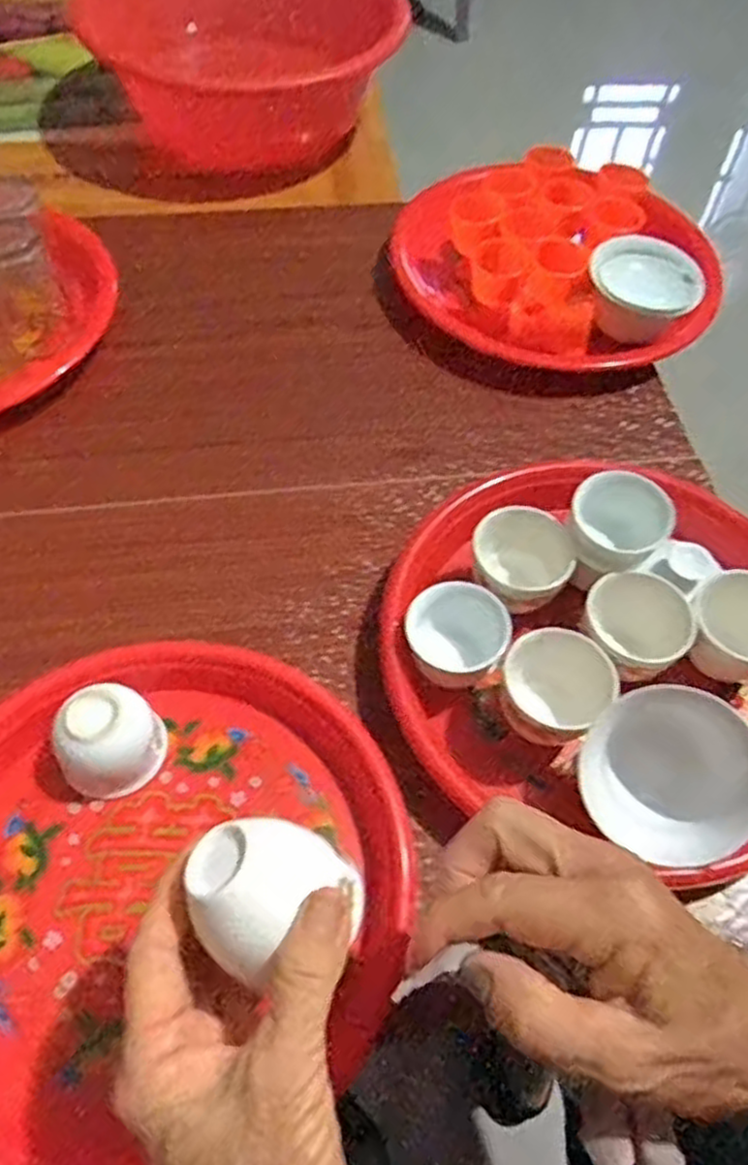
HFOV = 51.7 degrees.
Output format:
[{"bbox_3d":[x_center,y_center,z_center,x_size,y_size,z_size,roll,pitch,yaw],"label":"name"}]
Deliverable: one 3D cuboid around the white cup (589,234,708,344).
[{"bbox_3d":[0.197,-0.212,0.567,0.077,0.049,0.072,1,58,-2],"label":"white cup"}]

